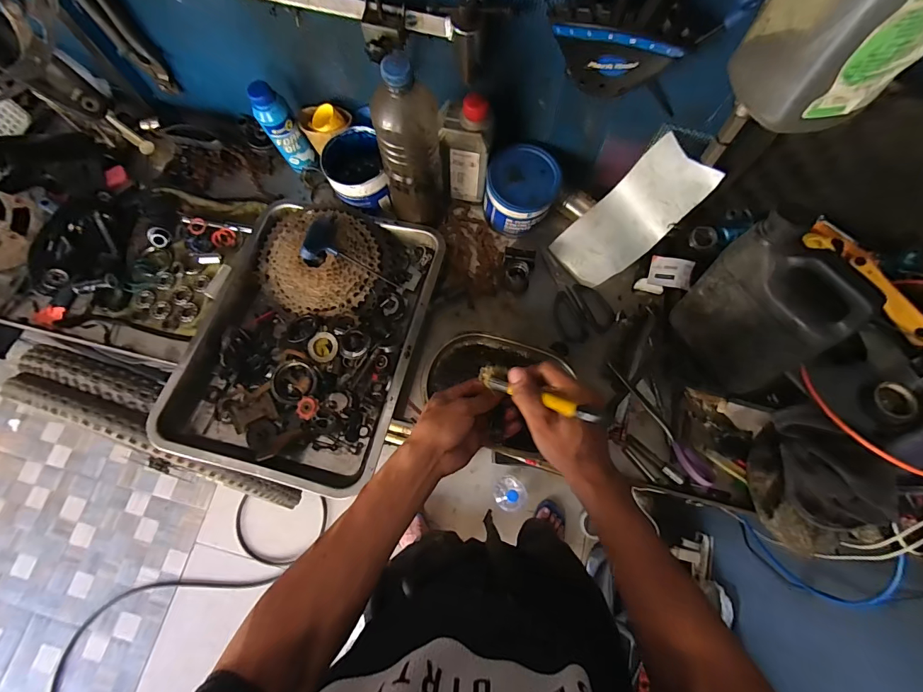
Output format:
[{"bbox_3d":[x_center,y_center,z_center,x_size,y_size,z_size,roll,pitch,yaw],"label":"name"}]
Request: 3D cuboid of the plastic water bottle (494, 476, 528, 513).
[{"bbox_3d":[0.143,0.432,1.213,0.083,0.324,0.086,0,74,1],"label":"plastic water bottle"}]

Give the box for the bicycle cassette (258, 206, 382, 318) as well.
[{"bbox_3d":[-0.212,-0.126,0.611,0.177,0.048,0.157,23,75,7],"label":"bicycle cassette"}]

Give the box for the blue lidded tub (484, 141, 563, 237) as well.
[{"bbox_3d":[0.088,-0.226,0.625,0.101,0.098,0.095,0,74,1],"label":"blue lidded tub"}]

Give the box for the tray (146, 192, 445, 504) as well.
[{"bbox_3d":[-0.209,-0.018,0.578,0.298,0.062,0.393,13,74,5],"label":"tray"}]

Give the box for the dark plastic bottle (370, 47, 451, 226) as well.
[{"bbox_3d":[-0.062,-0.243,0.524,0.076,0.248,0.064,-5,74,-1],"label":"dark plastic bottle"}]

